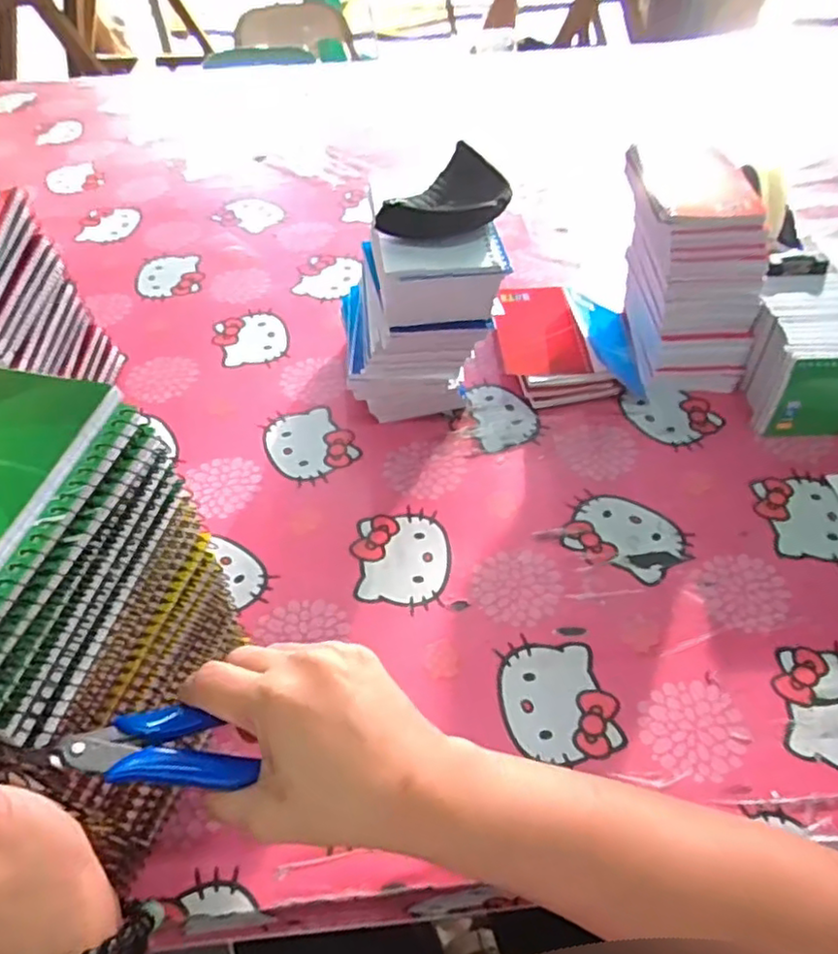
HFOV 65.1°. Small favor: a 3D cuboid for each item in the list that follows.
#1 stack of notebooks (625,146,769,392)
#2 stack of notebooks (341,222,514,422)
[{"bbox_3d":[0.239,-0.188,0.592,0.093,0.157,0.157,-6,52,-4],"label":"stack of notebooks"},{"bbox_3d":[-0.005,-0.141,0.557,0.116,0.179,0.131,-6,52,-4],"label":"stack of notebooks"}]

